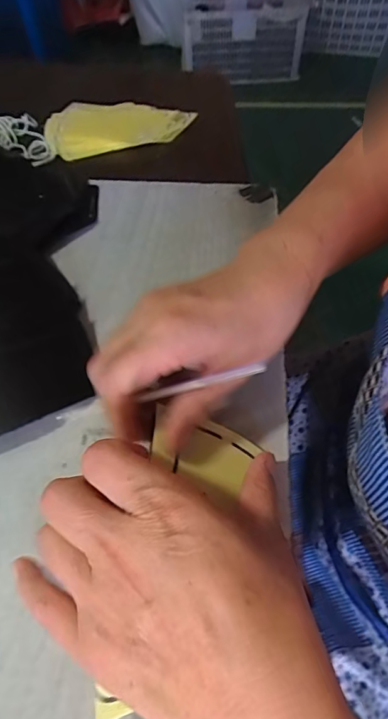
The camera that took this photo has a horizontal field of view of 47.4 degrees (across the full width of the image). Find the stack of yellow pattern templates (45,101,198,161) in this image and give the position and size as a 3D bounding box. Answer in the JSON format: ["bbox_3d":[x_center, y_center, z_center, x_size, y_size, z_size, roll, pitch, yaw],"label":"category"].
[{"bbox_3d":[-0.091,-0.286,0.532,0.167,0.012,0.095,-13,54,-5],"label":"stack of yellow pattern templates"}]

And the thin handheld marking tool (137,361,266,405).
[{"bbox_3d":[0.002,0.012,0.237,0.064,0.006,0.004,-16,53,11],"label":"thin handheld marking tool"}]

